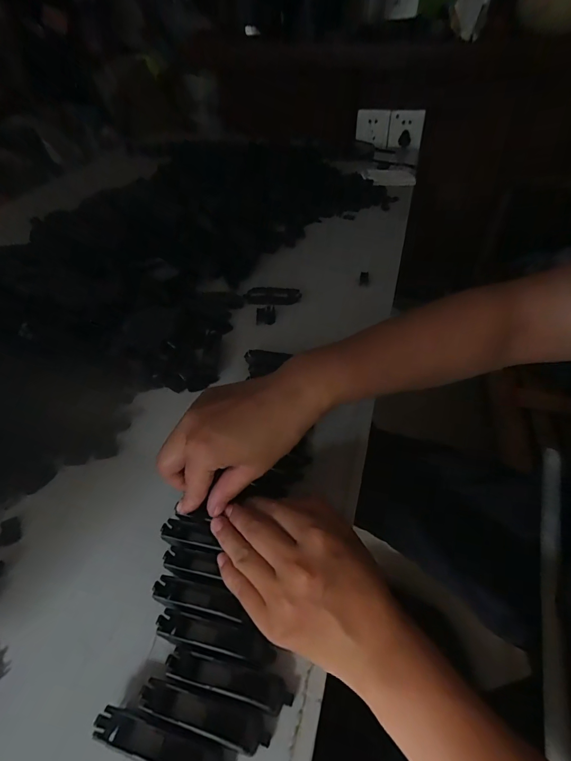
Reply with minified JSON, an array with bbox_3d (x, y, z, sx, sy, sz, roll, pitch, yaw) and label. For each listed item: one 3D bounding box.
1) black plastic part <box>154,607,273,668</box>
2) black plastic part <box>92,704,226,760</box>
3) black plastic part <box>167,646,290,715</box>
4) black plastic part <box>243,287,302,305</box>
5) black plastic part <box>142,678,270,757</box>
[{"bbox_3d":[-0.045,0.161,0.244,0.075,0.014,0.017,8,47,9],"label":"black plastic part"},{"bbox_3d":[-0.068,0.197,0.210,0.074,0.016,0.018,11,47,12],"label":"black plastic part"},{"bbox_3d":[-0.033,0.176,0.230,0.075,0.014,0.017,10,47,12],"label":"black plastic part"},{"bbox_3d":[-0.017,-0.114,0.517,0.073,0.014,0.019,0,46,2],"label":"black plastic part"},{"bbox_3d":[-0.046,0.188,0.219,0.073,0.014,0.018,10,47,12],"label":"black plastic part"}]

